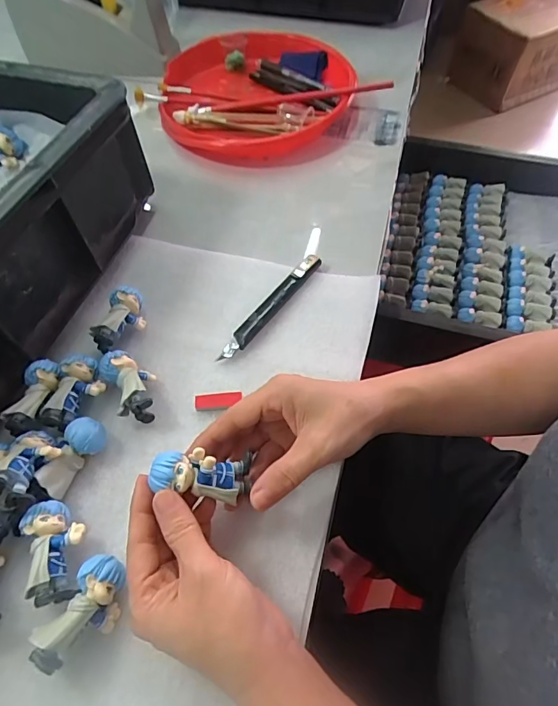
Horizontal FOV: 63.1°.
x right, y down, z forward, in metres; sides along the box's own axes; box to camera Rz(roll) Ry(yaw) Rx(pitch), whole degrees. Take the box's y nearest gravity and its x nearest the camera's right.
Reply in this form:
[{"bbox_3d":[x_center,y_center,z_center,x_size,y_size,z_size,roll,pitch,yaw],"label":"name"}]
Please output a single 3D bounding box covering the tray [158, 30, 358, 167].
[{"bbox_3d":[-0.028,-0.336,0.580,0.244,0.033,0.251,-24,60,-13],"label":"tray"}]

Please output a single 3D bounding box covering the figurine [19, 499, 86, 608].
[{"bbox_3d":[-0.141,0.125,0.292,0.033,0.028,0.060,-21,60,-11],"label":"figurine"}]

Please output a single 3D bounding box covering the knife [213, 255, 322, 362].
[{"bbox_3d":[-0.006,-0.044,0.406,0.014,0.011,0.138,31,64,19],"label":"knife"}]

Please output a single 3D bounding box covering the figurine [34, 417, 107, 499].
[{"bbox_3d":[-0.148,0.073,0.327,0.027,0.026,0.053,30,63,19],"label":"figurine"}]

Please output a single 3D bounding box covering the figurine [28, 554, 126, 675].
[{"bbox_3d":[-0.114,0.153,0.270,0.030,0.033,0.059,26,62,17],"label":"figurine"}]

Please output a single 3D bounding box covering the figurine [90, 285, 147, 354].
[{"bbox_3d":[-0.133,-0.029,0.389,0.030,0.029,0.061,7,58,6],"label":"figurine"}]

